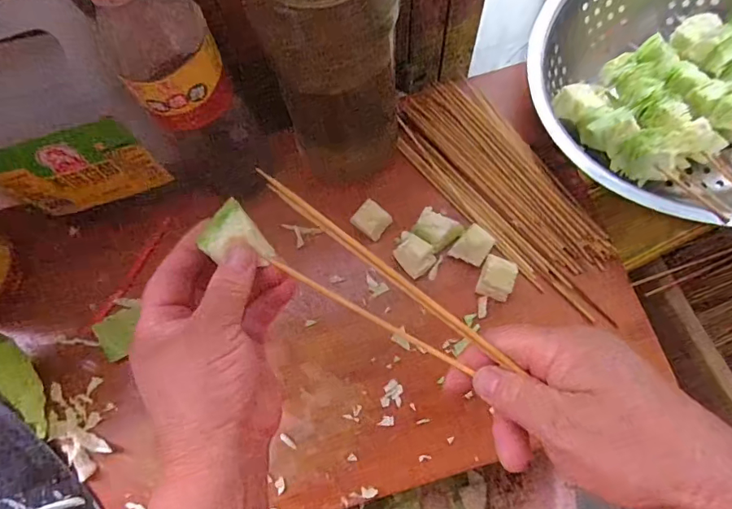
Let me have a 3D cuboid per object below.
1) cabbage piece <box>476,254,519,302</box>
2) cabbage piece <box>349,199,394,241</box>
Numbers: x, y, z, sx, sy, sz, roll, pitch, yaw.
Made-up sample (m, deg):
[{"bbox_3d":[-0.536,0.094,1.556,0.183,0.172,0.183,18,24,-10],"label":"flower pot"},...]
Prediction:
[{"bbox_3d":[0.127,0.022,0.451,0.031,0.031,0.035,17,72,8],"label":"cabbage piece"},{"bbox_3d":[0.006,-0.035,0.478,0.032,0.022,0.034,39,76,15],"label":"cabbage piece"}]

